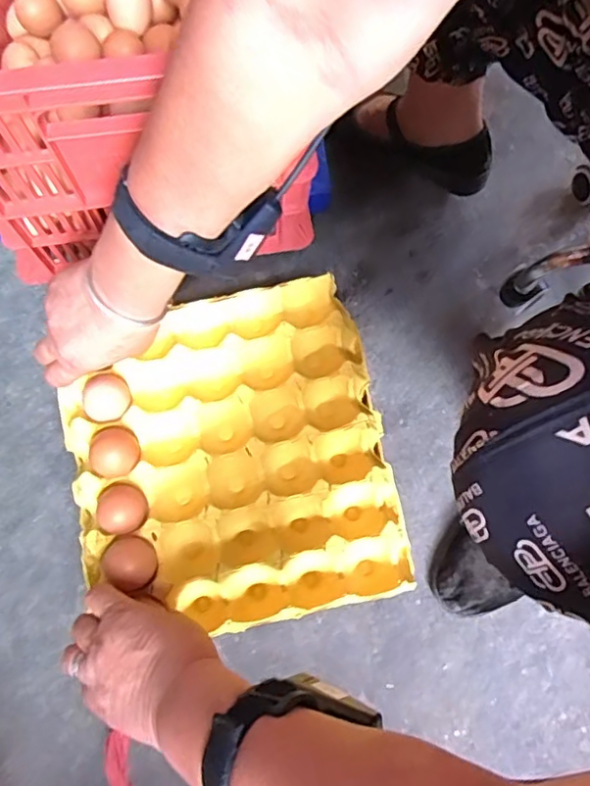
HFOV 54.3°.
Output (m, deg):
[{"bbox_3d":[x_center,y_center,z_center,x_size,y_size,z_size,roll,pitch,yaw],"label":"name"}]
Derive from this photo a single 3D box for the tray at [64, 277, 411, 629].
[{"bbox_3d":[-0.059,0.057,0.535,0.282,0.050,0.294,-12,75,-5],"label":"tray"}]

